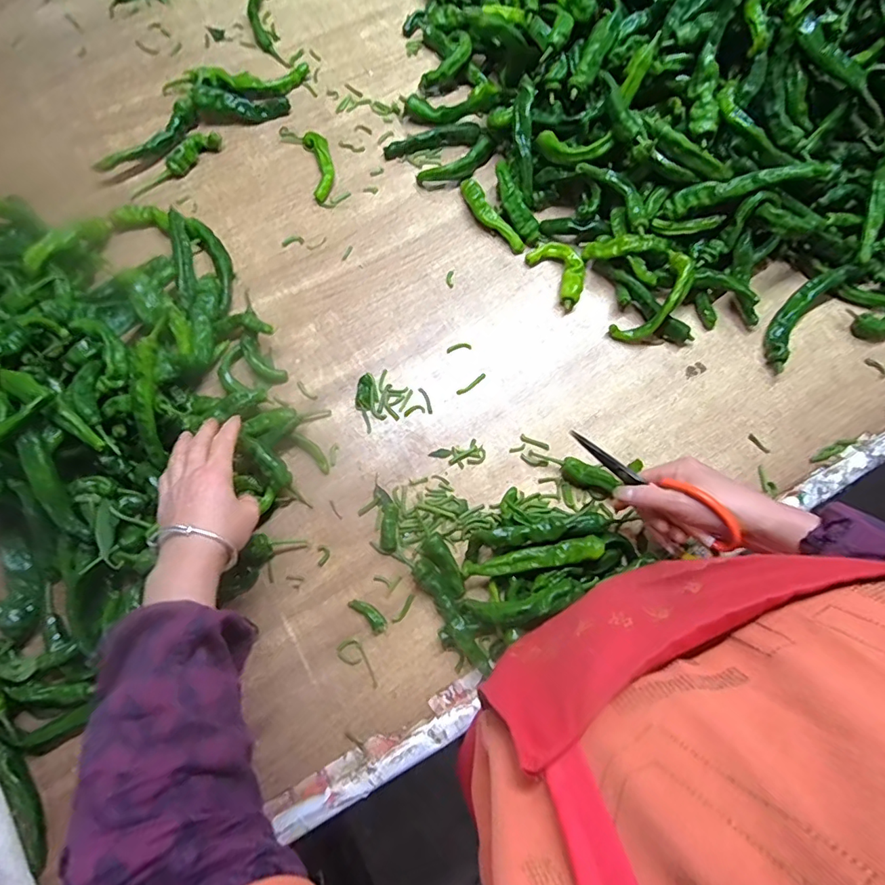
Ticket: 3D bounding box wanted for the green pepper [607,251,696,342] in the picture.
[{"bbox_3d":[0.247,-0.163,0.573,0.042,0.030,0.115,40,107,8],"label":"green pepper"}]

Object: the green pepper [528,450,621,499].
[{"bbox_3d":[0.146,0.031,0.557,0.098,0.021,0.026,27,77,13],"label":"green pepper"}]

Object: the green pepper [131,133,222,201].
[{"bbox_3d":[-0.343,-0.359,0.637,0.024,0.022,0.133,43,79,9],"label":"green pepper"}]

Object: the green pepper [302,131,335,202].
[{"bbox_3d":[-0.158,-0.360,0.644,0.032,0.011,0.101,-14,77,-4],"label":"green pepper"}]

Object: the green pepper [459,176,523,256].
[{"bbox_3d":[0.058,-0.284,0.620,0.028,0.029,0.118,-33,79,-8],"label":"green pepper"}]

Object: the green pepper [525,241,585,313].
[{"bbox_3d":[0.146,-0.208,0.604,0.045,0.025,0.086,-31,79,-8],"label":"green pepper"}]

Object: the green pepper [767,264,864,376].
[{"bbox_3d":[0.430,-0.154,0.593,0.043,0.036,0.150,39,79,8],"label":"green pepper"}]

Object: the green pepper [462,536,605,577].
[{"bbox_3d":[0.093,0.120,0.507,0.140,0.022,0.024,-11,78,-4],"label":"green pepper"}]

